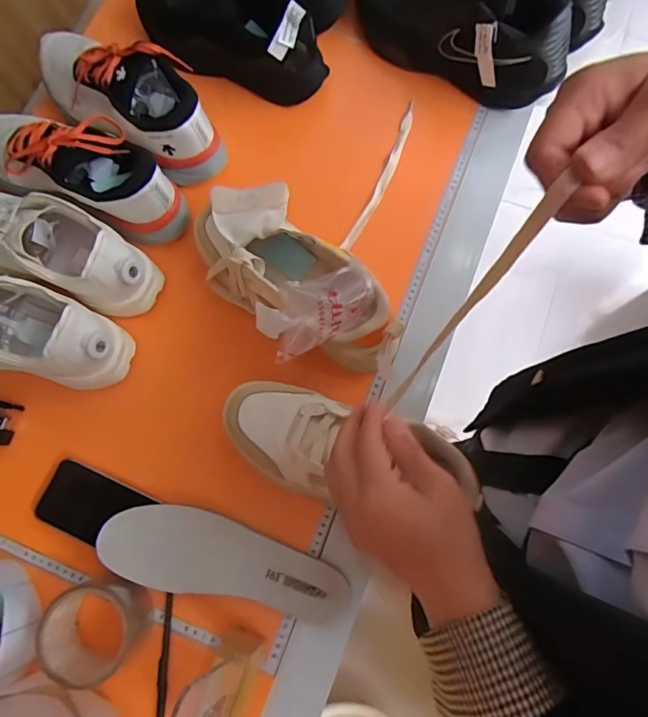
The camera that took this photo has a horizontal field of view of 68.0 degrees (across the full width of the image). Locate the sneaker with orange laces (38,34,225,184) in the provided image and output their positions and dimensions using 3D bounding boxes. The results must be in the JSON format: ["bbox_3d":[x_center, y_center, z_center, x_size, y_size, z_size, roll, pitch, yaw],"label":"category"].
[{"bbox_3d":[-0.244,-0.330,0.597,0.271,0.096,0.111,33,78,9],"label":"sneaker with orange laces"}]

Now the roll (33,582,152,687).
[{"bbox_3d":[-0.226,0.266,0.479,0.092,0.057,0.089,-21,76,-5],"label":"roll"}]

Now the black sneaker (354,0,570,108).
[{"bbox_3d":[0.168,-0.436,0.609,0.298,0.125,0.106,29,78,8],"label":"black sneaker"}]

